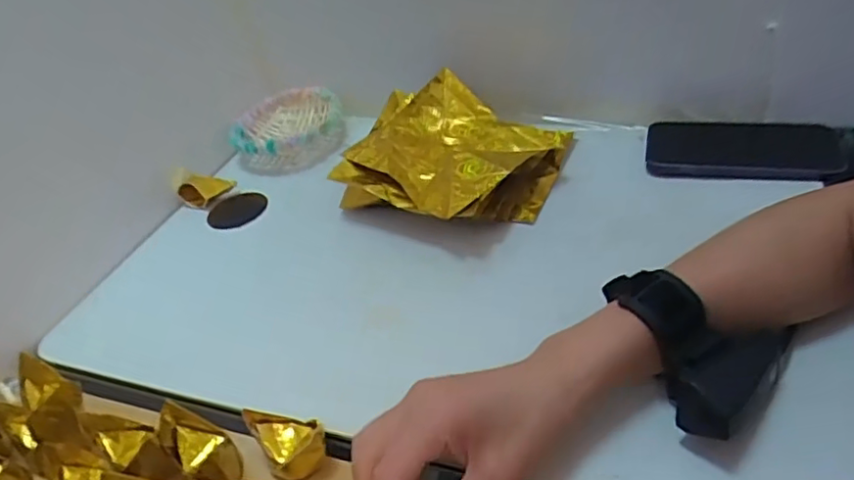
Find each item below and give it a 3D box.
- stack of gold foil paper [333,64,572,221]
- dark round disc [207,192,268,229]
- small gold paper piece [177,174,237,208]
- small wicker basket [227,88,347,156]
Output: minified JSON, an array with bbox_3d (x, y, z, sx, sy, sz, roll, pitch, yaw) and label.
[{"bbox_3d":[0.020,-0.077,0.542,0.177,0.064,0.168,15,47,30],"label":"stack of gold foil paper"},{"bbox_3d":[-0.183,-0.030,0.599,0.055,0.005,0.057,-7,33,5],"label":"dark round disc"},{"bbox_3d":[-0.218,-0.052,0.606,0.054,0.025,0.021,-6,39,9],"label":"small gold paper piece"},{"bbox_3d":[-0.156,-0.121,0.675,0.103,0.035,0.119,1,41,17],"label":"small wicker basket"}]

